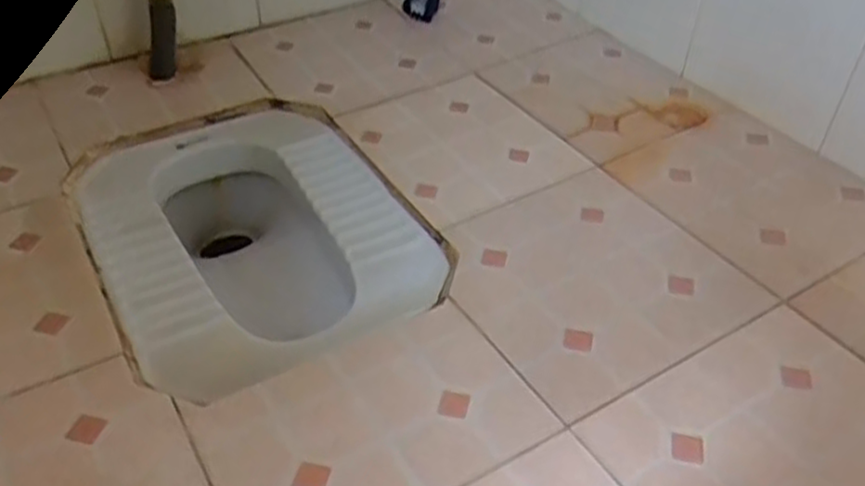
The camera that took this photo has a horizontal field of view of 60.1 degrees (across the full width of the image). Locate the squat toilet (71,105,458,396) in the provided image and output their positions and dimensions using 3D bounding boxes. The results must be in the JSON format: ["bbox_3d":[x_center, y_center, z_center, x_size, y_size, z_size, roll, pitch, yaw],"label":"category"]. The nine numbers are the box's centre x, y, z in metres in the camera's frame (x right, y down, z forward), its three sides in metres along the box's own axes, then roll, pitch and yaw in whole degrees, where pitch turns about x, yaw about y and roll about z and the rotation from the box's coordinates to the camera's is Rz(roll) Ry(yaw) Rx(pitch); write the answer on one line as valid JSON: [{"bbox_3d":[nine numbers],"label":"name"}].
[{"bbox_3d":[-0.229,0.022,0.969,0.366,0.168,0.487,-21,46,-24],"label":"squat toilet"}]

